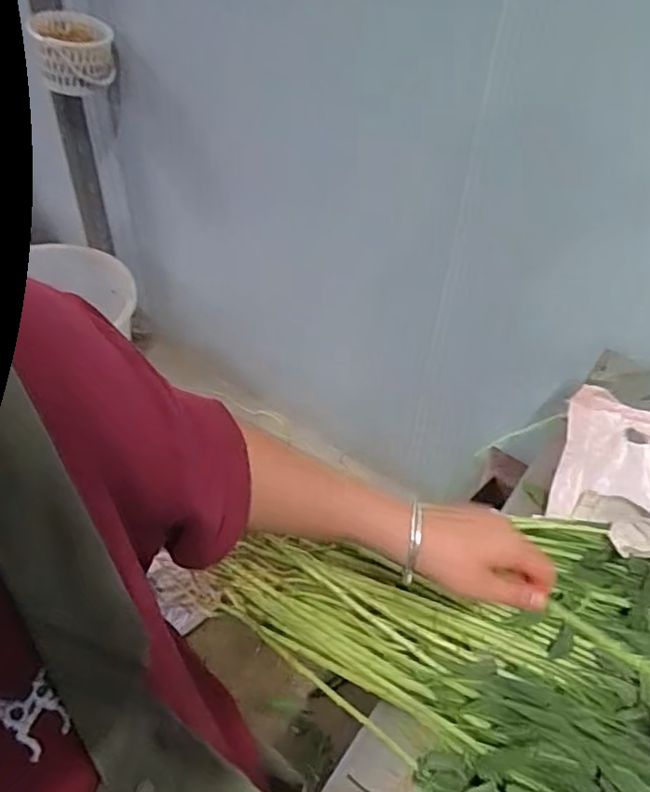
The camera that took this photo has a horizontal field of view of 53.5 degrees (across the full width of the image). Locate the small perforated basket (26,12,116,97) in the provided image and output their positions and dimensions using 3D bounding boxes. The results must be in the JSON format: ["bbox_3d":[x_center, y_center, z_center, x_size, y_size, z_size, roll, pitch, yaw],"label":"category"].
[{"bbox_3d":[-0.516,-0.711,1.344,0.140,0.138,0.125,-8,46,-11],"label":"small perforated basket"}]

